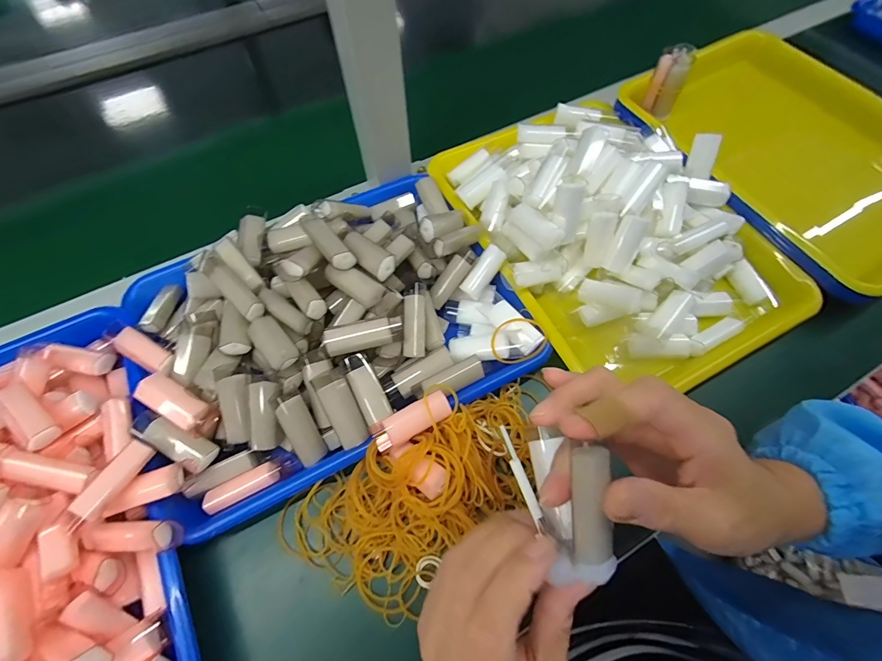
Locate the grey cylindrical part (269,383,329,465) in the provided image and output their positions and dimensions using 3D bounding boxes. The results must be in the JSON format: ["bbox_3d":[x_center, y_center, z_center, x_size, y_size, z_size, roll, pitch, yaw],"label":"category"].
[{"bbox_3d":[-0.106,0.071,0.291,0.020,0.020,0.059,-26,101,-12],"label":"grey cylindrical part"}]

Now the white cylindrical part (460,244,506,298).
[{"bbox_3d":[0.037,-0.054,0.345,0.019,0.016,0.049,35,93,16],"label":"white cylindrical part"}]

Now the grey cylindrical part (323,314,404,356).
[{"bbox_3d":[-0.060,0.003,0.304,0.061,0.013,0.019,-16,64,-8],"label":"grey cylindrical part"}]

